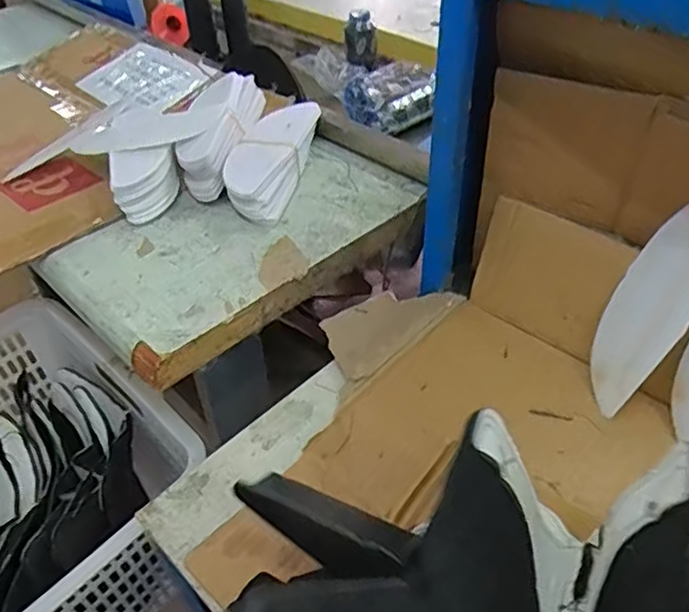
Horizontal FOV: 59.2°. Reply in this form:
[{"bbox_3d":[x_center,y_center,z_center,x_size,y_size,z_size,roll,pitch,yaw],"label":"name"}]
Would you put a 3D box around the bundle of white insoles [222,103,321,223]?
[{"bbox_3d":[-0.093,-0.186,0.775,0.077,0.050,0.215,7,45,11],"label":"bundle of white insoles"}]

